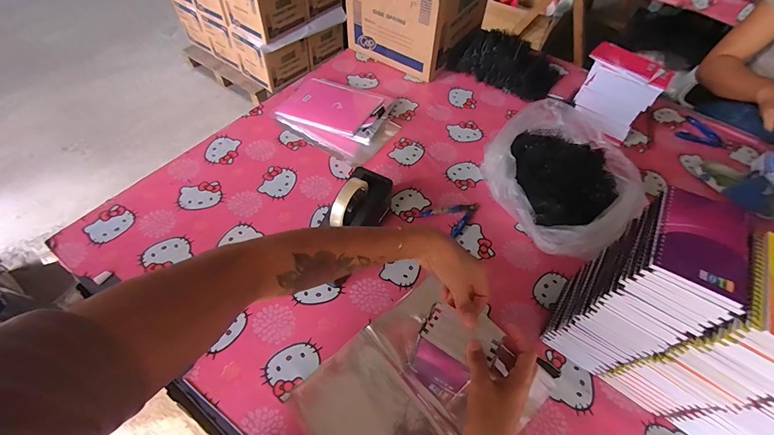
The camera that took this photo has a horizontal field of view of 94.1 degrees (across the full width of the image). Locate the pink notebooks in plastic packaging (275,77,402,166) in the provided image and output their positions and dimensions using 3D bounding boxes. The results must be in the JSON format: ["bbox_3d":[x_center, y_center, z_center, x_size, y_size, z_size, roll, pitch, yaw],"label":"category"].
[{"bbox_3d":[-0.114,-0.258,0.863,0.282,0.039,0.217,30,58,17],"label":"pink notebooks in plastic packaging"}]

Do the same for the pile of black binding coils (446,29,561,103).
[{"bbox_3d":[0.323,-0.429,0.977,0.283,0.084,0.170,28,57,16],"label":"pile of black binding coils"}]

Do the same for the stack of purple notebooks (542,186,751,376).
[{"bbox_3d":[0.330,0.105,0.490,0.097,0.287,0.131,31,58,18],"label":"stack of purple notebooks"}]

